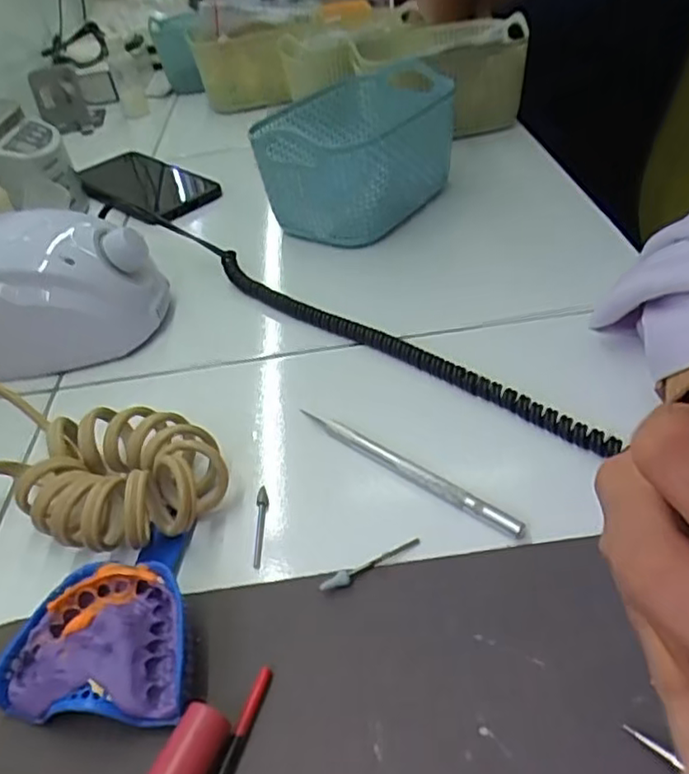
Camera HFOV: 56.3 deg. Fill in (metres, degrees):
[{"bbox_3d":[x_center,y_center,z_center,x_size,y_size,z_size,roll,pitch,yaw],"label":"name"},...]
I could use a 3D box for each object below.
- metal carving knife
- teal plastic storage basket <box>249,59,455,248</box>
[{"bbox_3d":[0.028,0.039,0.313,0.128,0.010,0.007,26,51,35],"label":"metal carving knife"},{"bbox_3d":[0.012,-0.194,0.538,0.128,0.091,0.186,21,48,32],"label":"teal plastic storage basket"}]

